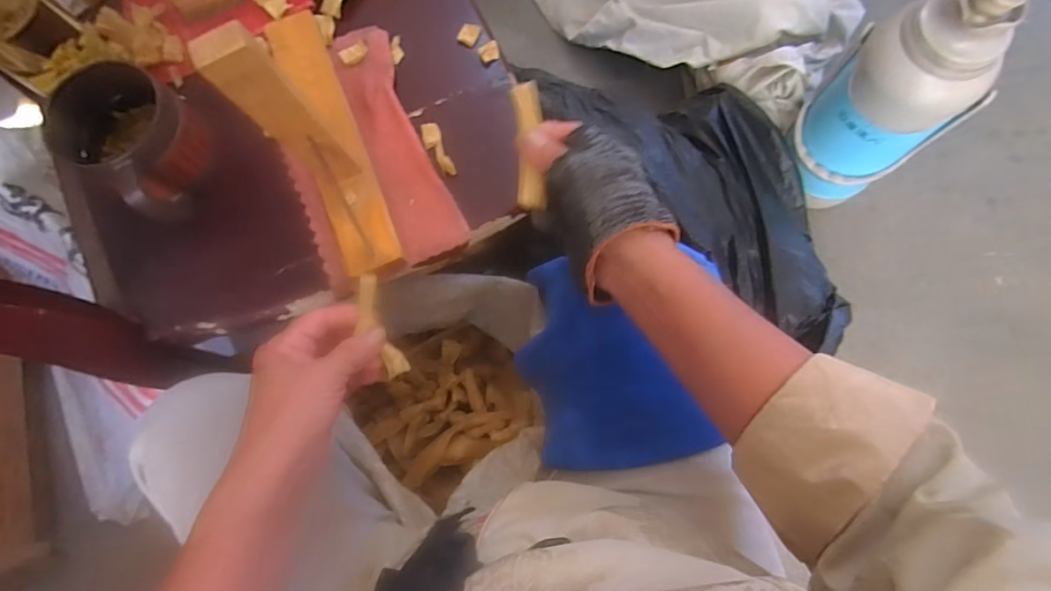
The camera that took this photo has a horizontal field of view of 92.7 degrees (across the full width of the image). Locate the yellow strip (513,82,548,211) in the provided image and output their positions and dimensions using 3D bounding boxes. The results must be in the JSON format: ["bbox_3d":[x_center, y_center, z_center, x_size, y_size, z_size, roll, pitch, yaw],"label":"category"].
[{"bbox_3d":[0.003,-0.102,0.343,0.018,0.007,0.084,-2,96,1],"label":"yellow strip"}]

